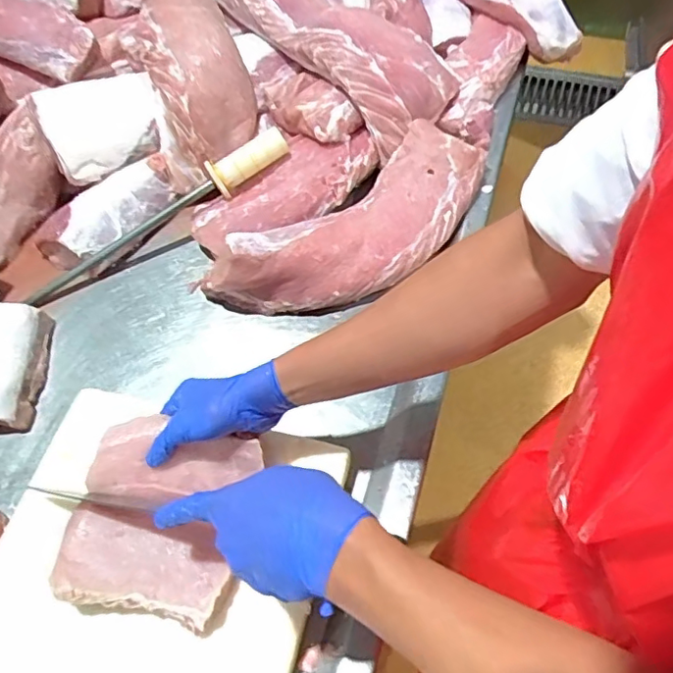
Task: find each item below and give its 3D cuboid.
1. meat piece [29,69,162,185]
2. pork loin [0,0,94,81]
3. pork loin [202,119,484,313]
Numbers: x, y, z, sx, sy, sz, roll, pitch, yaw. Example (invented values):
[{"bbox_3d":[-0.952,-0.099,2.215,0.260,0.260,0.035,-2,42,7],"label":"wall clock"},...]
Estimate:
[{"bbox_3d":[-0.310,-0.288,0.779,0.153,0.061,0.127,-25,62,-10],"label":"meat piece"},{"bbox_3d":[-0.527,-0.453,0.829,0.399,0.065,0.098,15,63,12],"label":"pork loin"},{"bbox_3d":[0.032,-0.132,0.703,0.367,0.079,0.148,-37,64,-16],"label":"pork loin"}]

